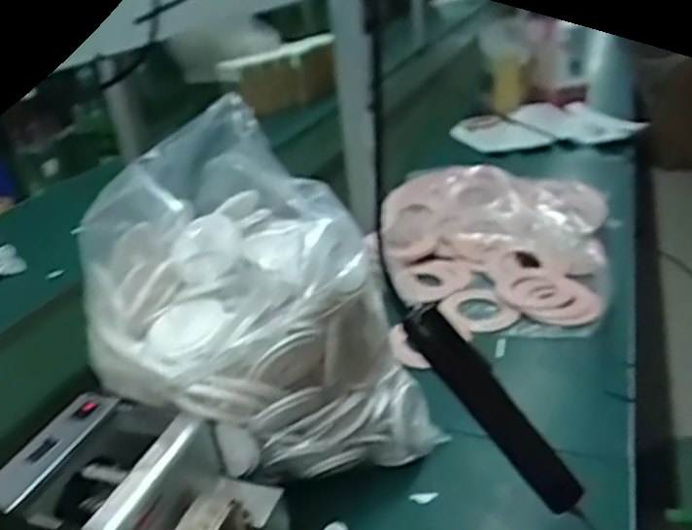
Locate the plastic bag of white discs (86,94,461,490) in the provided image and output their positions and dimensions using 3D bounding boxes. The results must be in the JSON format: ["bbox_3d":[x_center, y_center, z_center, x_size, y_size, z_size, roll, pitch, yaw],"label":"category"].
[{"bbox_3d":[-0.070,0.043,0.560,0.253,0.320,0.155,-4,26,4],"label":"plastic bag of white discs"}]

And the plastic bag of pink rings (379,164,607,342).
[{"bbox_3d":[0.221,-0.040,0.998,0.311,0.125,0.390,3,27,17],"label":"plastic bag of pink rings"}]

